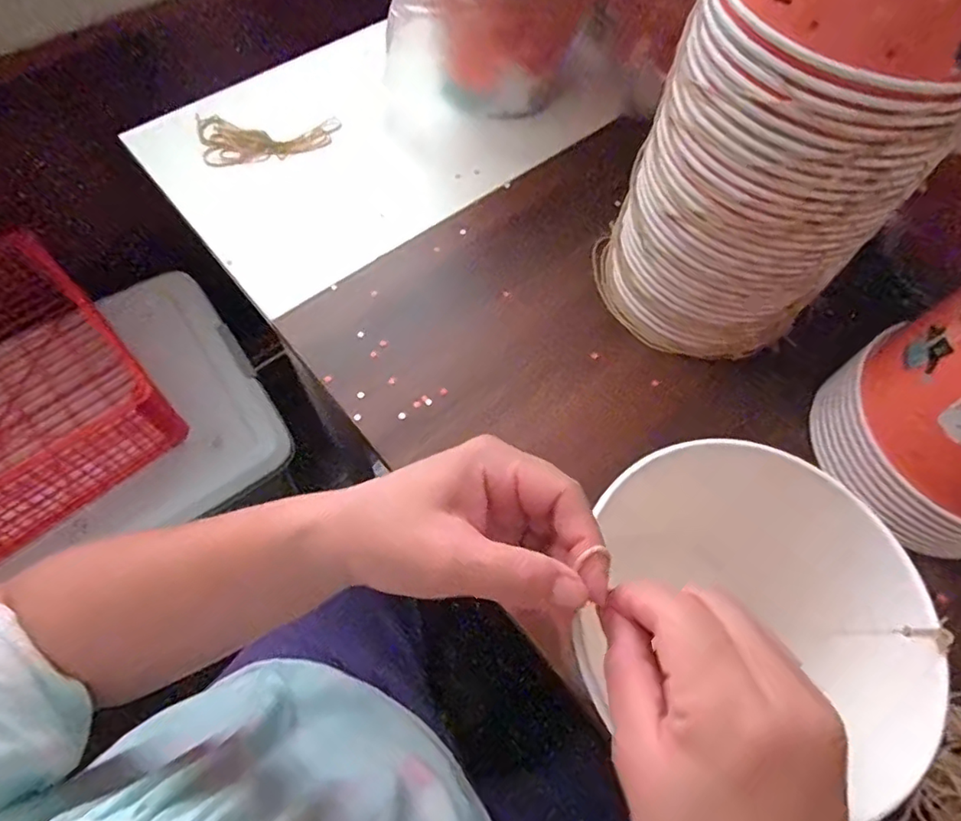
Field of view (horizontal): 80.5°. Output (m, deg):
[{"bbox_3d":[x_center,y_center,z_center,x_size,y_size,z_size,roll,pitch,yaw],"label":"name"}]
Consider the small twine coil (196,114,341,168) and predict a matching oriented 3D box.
[{"bbox_3d":[-0.222,-0.277,0.575,0.140,0.021,0.072,3,63,-6],"label":"small twine coil"}]

